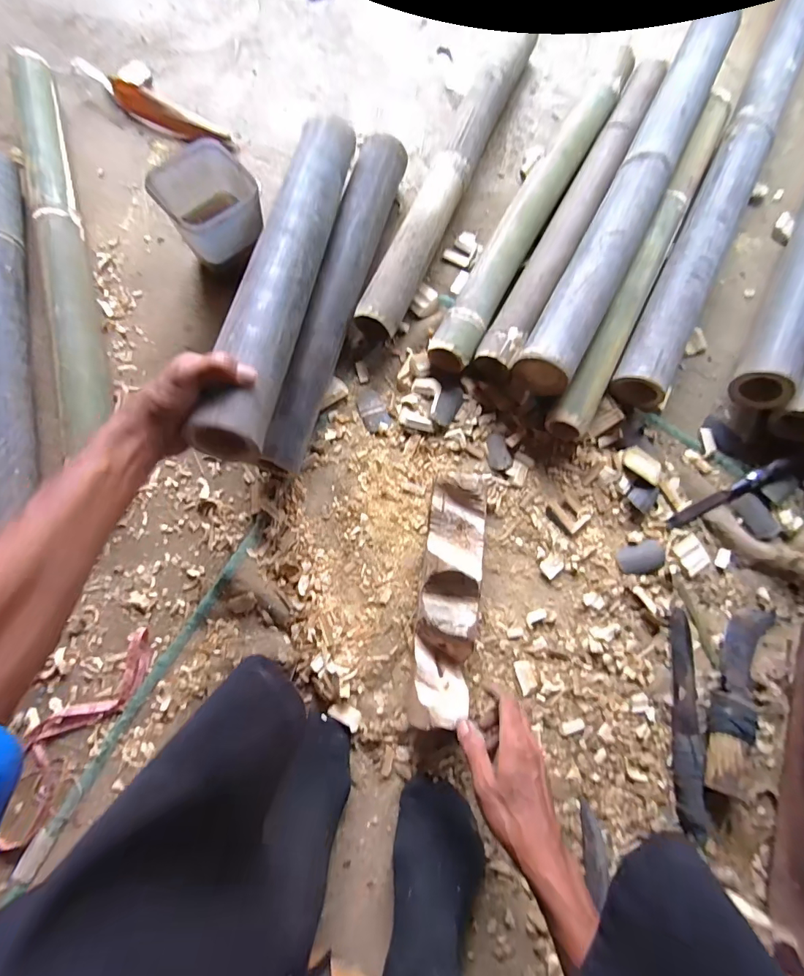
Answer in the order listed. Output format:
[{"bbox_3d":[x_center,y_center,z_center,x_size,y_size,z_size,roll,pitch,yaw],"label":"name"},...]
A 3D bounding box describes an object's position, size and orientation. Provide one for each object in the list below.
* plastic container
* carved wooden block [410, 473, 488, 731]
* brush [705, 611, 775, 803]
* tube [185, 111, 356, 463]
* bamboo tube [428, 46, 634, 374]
[{"bbox_3d":[-0.249,-0.373,0.572,0.110,0.060,0.116,-39,83,-10],"label":"plastic container"},{"bbox_3d":[0.060,0.131,0.543,0.074,0.044,0.292,8,77,0],"label":"carved wooden block"},{"bbox_3d":[0.433,0.261,0.563,0.053,0.034,0.240,29,65,5],"label":"brush"},{"bbox_3d":[-0.132,-0.262,0.502,0.067,0.059,0.484,9,69,0],"label":"tube"},{"bbox_3d":[0.205,-0.434,0.668,0.061,0.056,0.615,29,79,5],"label":"bamboo tube"}]

